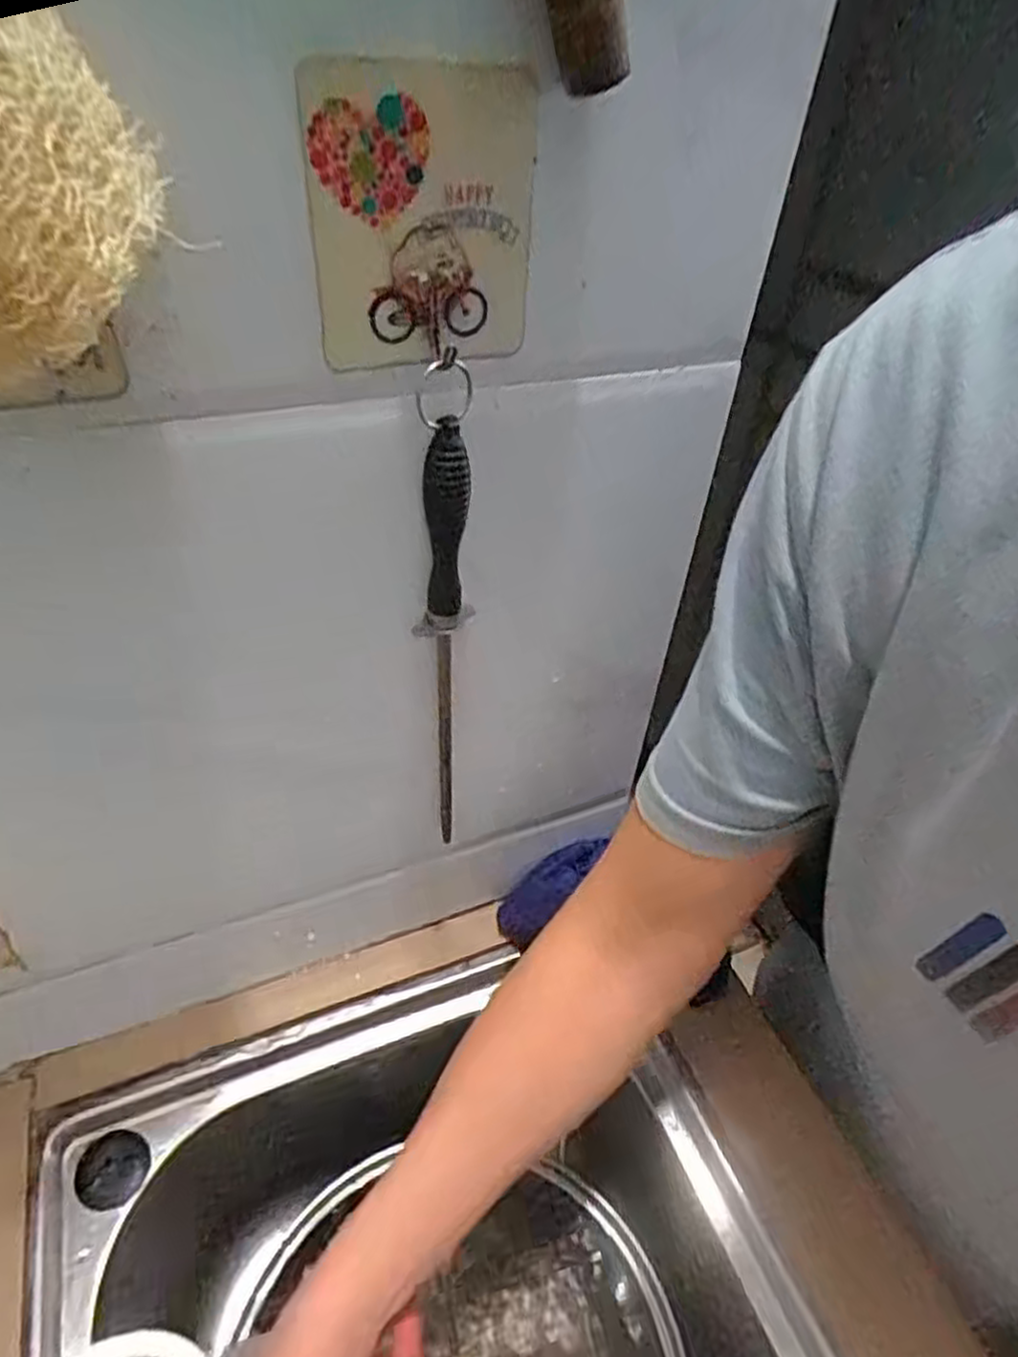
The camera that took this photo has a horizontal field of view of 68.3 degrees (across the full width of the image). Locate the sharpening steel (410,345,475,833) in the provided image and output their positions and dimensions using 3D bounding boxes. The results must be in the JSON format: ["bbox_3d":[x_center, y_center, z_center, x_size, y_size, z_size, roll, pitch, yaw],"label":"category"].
[{"bbox_3d":[-0.030,-0.019,0.351,0.021,0.247,0.024,10,43,5],"label":"sharpening steel"}]

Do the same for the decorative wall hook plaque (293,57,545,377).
[{"bbox_3d":[-0.025,-0.143,0.239,0.074,0.087,0.016,-19,54,-21],"label":"decorative wall hook plaque"}]

